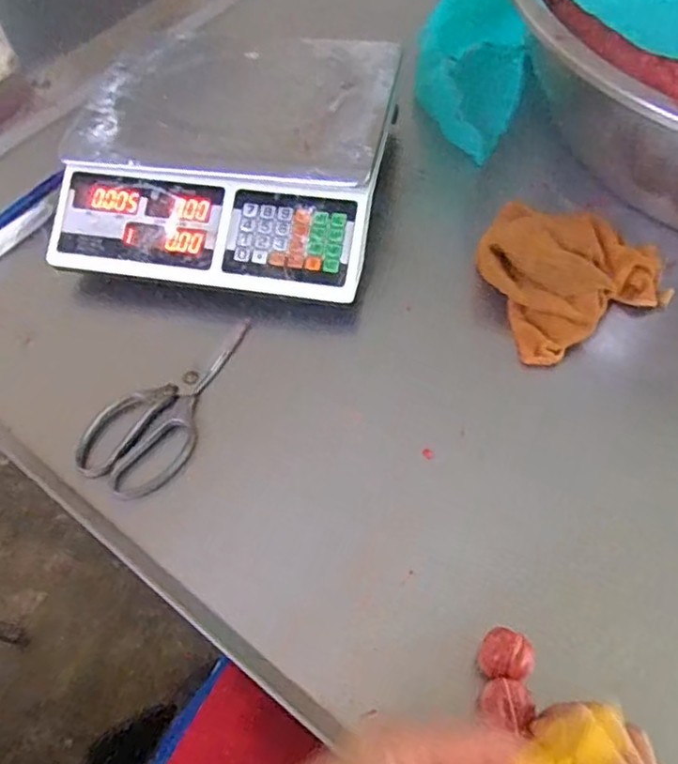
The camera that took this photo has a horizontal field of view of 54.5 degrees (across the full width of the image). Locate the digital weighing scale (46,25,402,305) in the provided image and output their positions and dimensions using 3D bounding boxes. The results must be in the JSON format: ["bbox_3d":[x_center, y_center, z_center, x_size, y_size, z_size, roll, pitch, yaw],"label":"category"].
[{"bbox_3d":[-0.109,-0.246,0.722,0.320,0.106,0.327,8,58,8],"label":"digital weighing scale"}]

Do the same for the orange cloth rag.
[{"bbox_3d":[0.224,-0.125,0.663,0.187,0.070,0.175,-25,59,-13],"label":"orange cloth rag"}]

